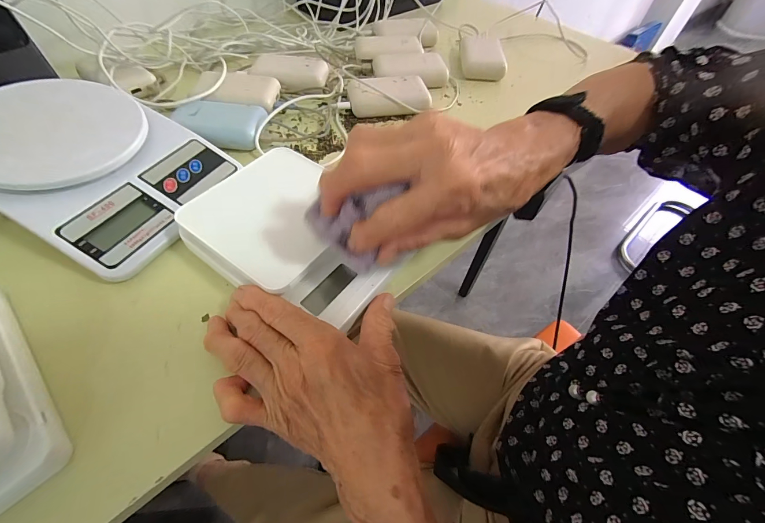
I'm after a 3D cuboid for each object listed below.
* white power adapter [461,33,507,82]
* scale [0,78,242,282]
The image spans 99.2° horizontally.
[{"bbox_3d":[0.153,-0.319,0.503,0.061,0.022,0.106,4,55,1],"label":"white power adapter"},{"bbox_3d":[-0.260,-0.094,0.298,0.206,0.027,0.155,35,57,-1],"label":"scale"}]

